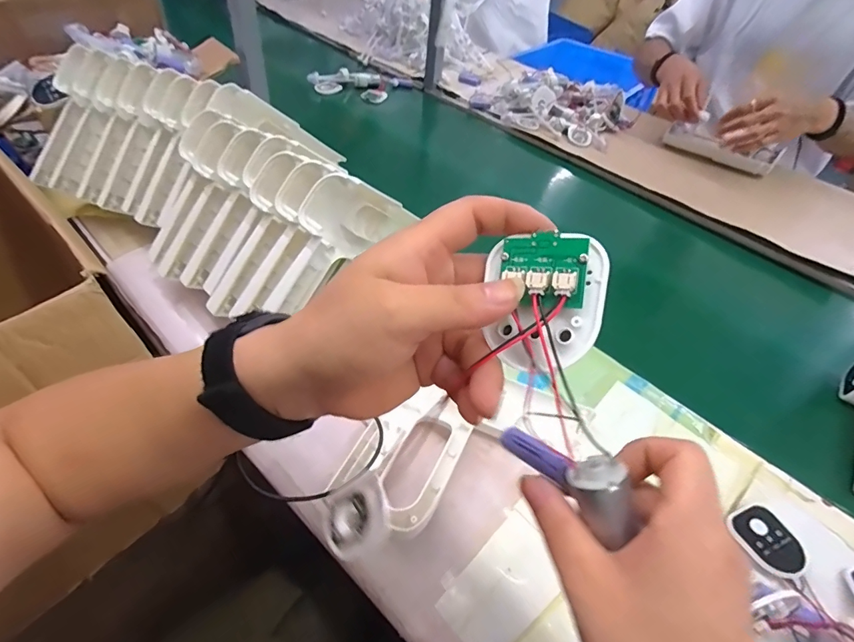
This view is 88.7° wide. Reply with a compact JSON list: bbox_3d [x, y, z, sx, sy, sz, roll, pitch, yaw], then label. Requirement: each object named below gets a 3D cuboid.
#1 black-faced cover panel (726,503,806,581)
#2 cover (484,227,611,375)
[{"bbox_3d":[0.297,0.193,0.382,0.045,0.014,0.058,-7,49,-13],"label":"black-faced cover panel"},{"bbox_3d":[0.048,-0.008,0.175,0.044,0.011,0.054,0,83,17],"label":"cover"}]

